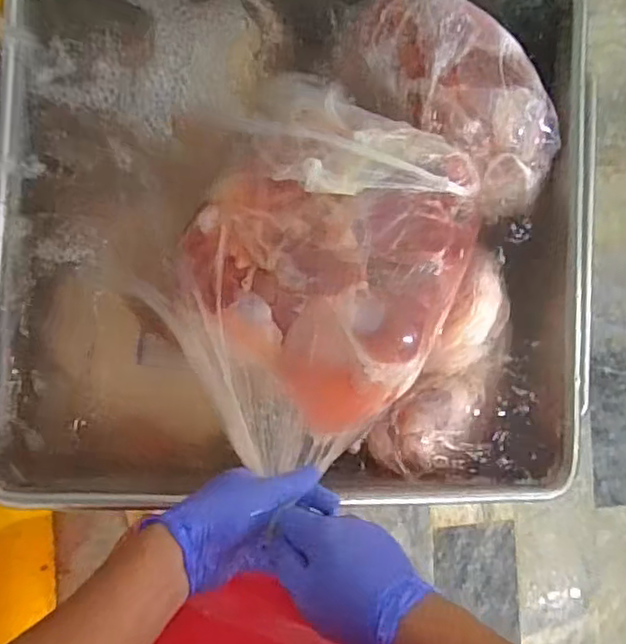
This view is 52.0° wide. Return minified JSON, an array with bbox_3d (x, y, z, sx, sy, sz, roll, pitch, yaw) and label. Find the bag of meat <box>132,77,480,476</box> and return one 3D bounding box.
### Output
[{"bbox_3d":[0.011,-0.060,0.650,0.286,0.168,0.373,31,86,-8],"label":"bag of meat"}]

